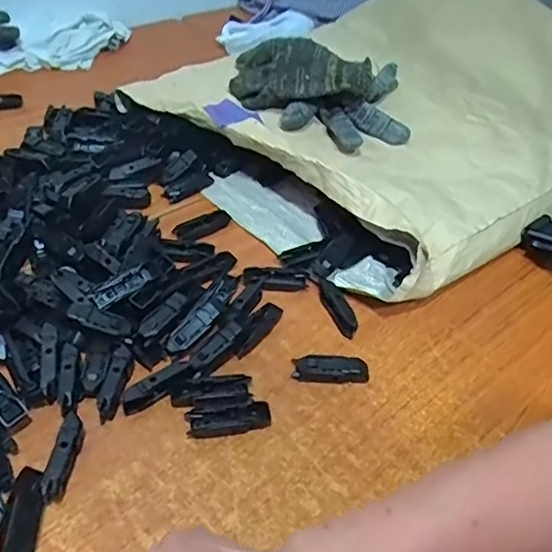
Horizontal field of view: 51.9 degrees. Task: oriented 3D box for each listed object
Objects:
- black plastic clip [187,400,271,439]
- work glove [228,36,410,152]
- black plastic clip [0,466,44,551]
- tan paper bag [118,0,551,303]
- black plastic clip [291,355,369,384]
[{"bbox_3d":[-0.039,0.117,0.464,0.067,0.013,0.021,-4,45,-11],"label":"black plastic clip"},{"bbox_3d":[0.057,-0.240,0.726,0.228,0.084,0.117,11,43,5],"label":"work glove"},{"bbox_3d":[-0.177,0.167,0.394,0.023,0.018,0.066,0,45,-7],"label":"black plastic clip"},{"bbox_3d":[0.217,-0.251,0.803,0.659,0.103,0.483,-31,55,-32],"label":"tan paper bag"},{"bbox_3d":[0.049,0.083,0.507,0.066,0.016,0.024,6,44,-1],"label":"black plastic clip"}]

